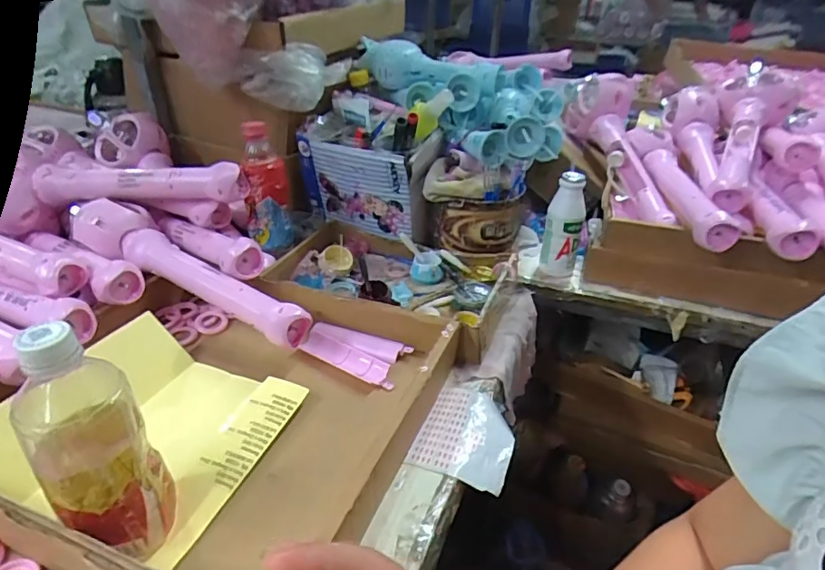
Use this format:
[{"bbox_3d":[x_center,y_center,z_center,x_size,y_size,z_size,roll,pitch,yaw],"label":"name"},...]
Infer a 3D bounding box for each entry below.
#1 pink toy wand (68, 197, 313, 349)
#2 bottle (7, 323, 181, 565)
[{"bbox_3d":[-0.264,-0.022,0.589,0.338,0.078,0.075,20,36,26],"label":"pink toy wand"},{"bbox_3d":[-0.220,0.105,0.354,0.070,0.182,0.090,-22,39,-33],"label":"bottle"}]

